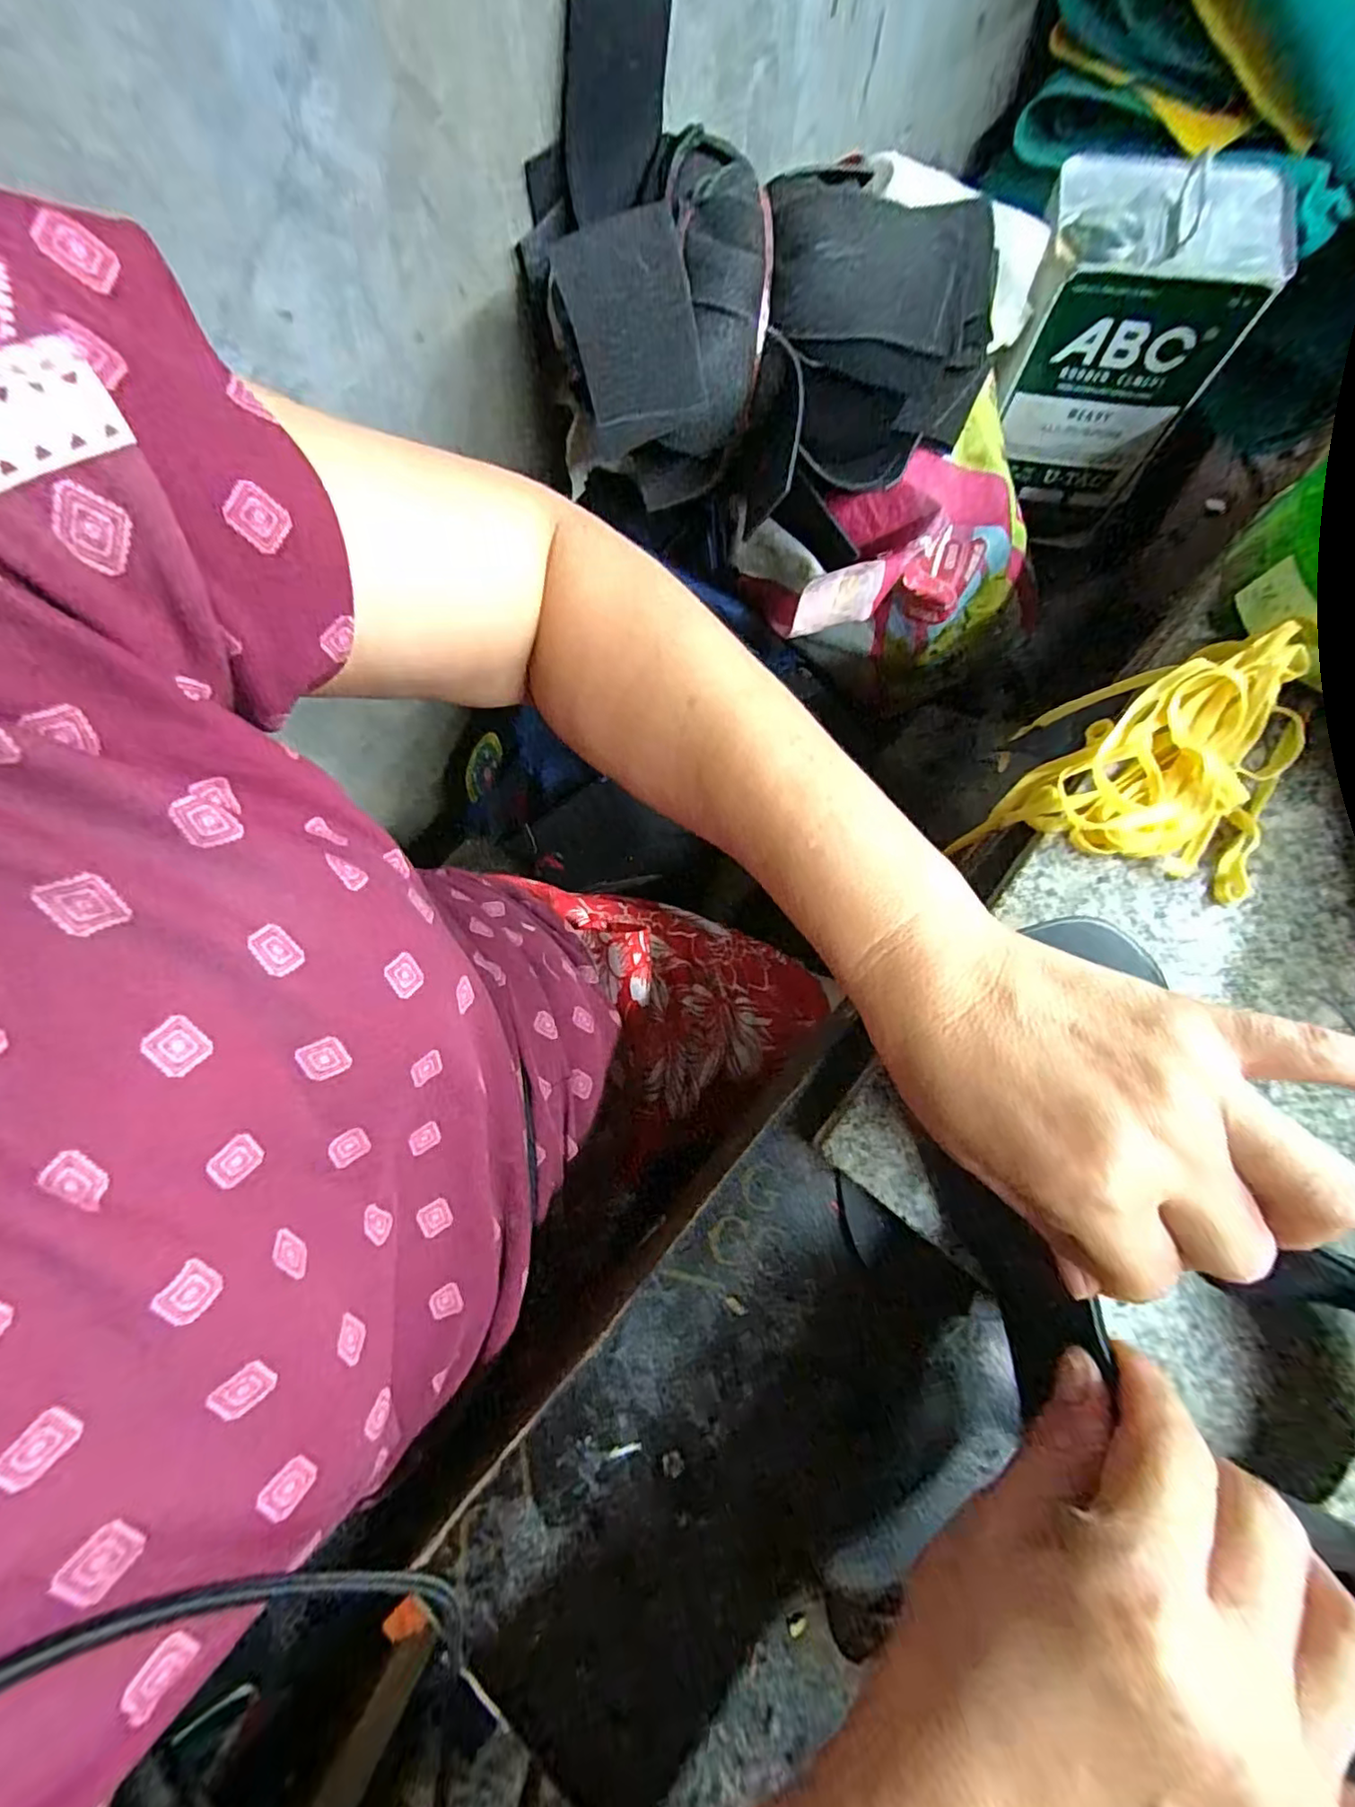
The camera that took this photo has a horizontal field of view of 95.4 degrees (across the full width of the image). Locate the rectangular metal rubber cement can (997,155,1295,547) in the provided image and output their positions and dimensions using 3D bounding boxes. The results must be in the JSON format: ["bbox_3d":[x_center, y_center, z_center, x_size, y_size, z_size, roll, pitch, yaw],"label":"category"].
[{"bbox_3d":[0.340,-0.434,0.518,0.162,0.215,0.105,8,79,5],"label":"rectangular metal rubber cement can"}]

